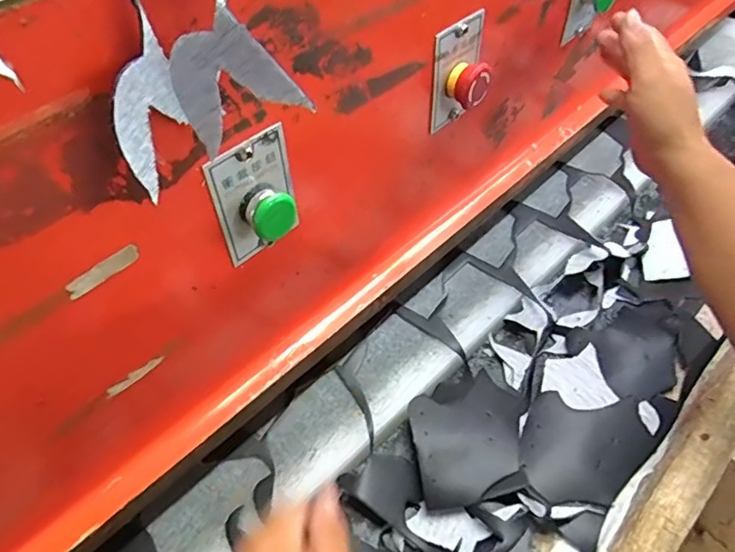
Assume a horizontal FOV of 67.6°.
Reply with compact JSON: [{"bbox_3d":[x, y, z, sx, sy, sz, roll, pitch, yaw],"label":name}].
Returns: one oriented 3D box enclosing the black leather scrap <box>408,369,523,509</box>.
[{"bbox_3d":[0.097,0.147,0.511,0.122,0.018,0.099,-20,52,-15],"label":"black leather scrap"}]

